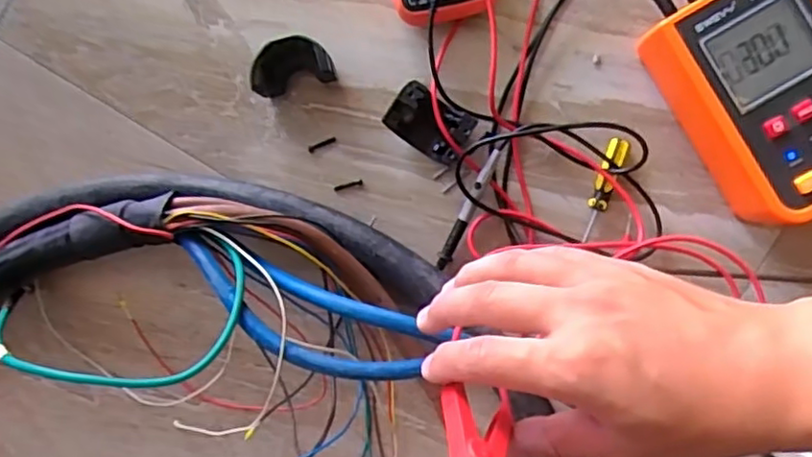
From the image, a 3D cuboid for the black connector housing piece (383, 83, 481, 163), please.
[{"bbox_3d":[0.018,-0.075,0.472,0.058,0.030,0.037,34,93,3],"label":"black connector housing piece"}]

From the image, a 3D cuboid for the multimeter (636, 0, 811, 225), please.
[{"bbox_3d":[0.242,-0.088,0.440,0.104,0.066,0.154,-30,87,5],"label":"multimeter"}]

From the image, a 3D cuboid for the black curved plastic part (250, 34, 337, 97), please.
[{"bbox_3d":[-0.083,-0.118,0.473,0.058,0.037,0.030,-12,90,5],"label":"black curved plastic part"}]

